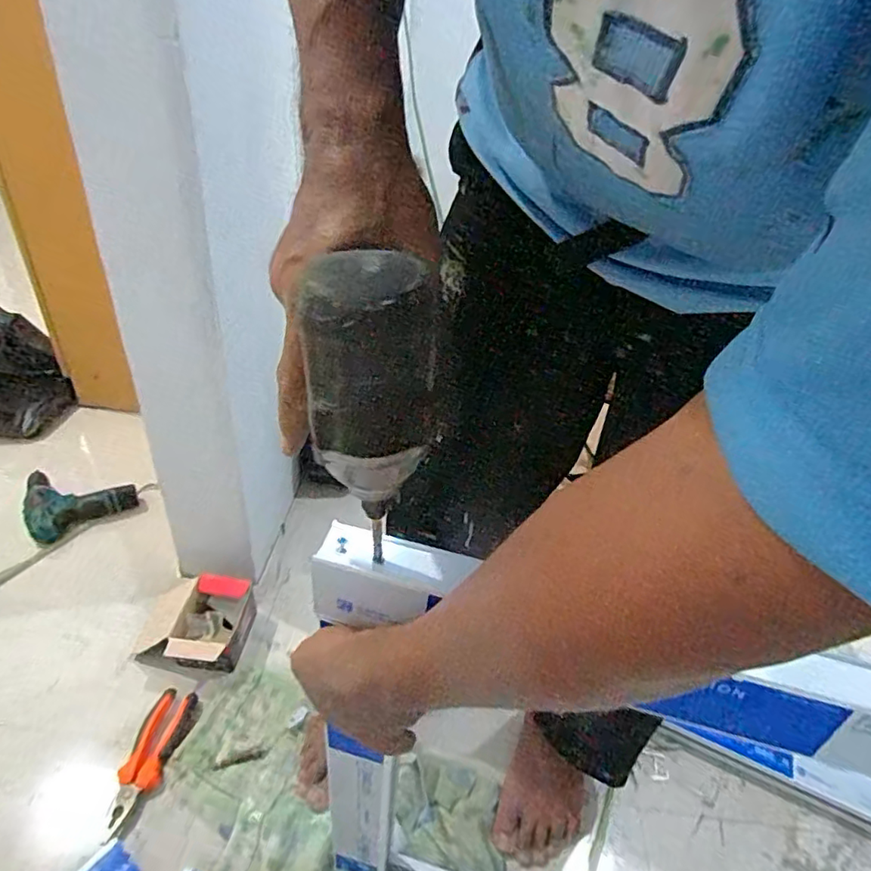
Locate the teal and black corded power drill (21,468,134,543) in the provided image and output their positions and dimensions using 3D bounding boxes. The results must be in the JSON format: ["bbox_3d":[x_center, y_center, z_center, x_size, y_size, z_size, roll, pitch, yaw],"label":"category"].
[{"bbox_3d":[-0.700,0.118,1.116,0.186,0.061,0.155,-22,45,-33],"label":"teal and black corded power drill"}]

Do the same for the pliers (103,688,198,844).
[{"bbox_3d":[-0.391,0.436,0.774,0.056,0.013,0.186,6,37,0],"label":"pliers"}]

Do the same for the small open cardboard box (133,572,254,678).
[{"bbox_3d":[-0.396,0.304,0.927,0.166,0.073,0.151,7,37,1],"label":"small open cardboard box"}]

